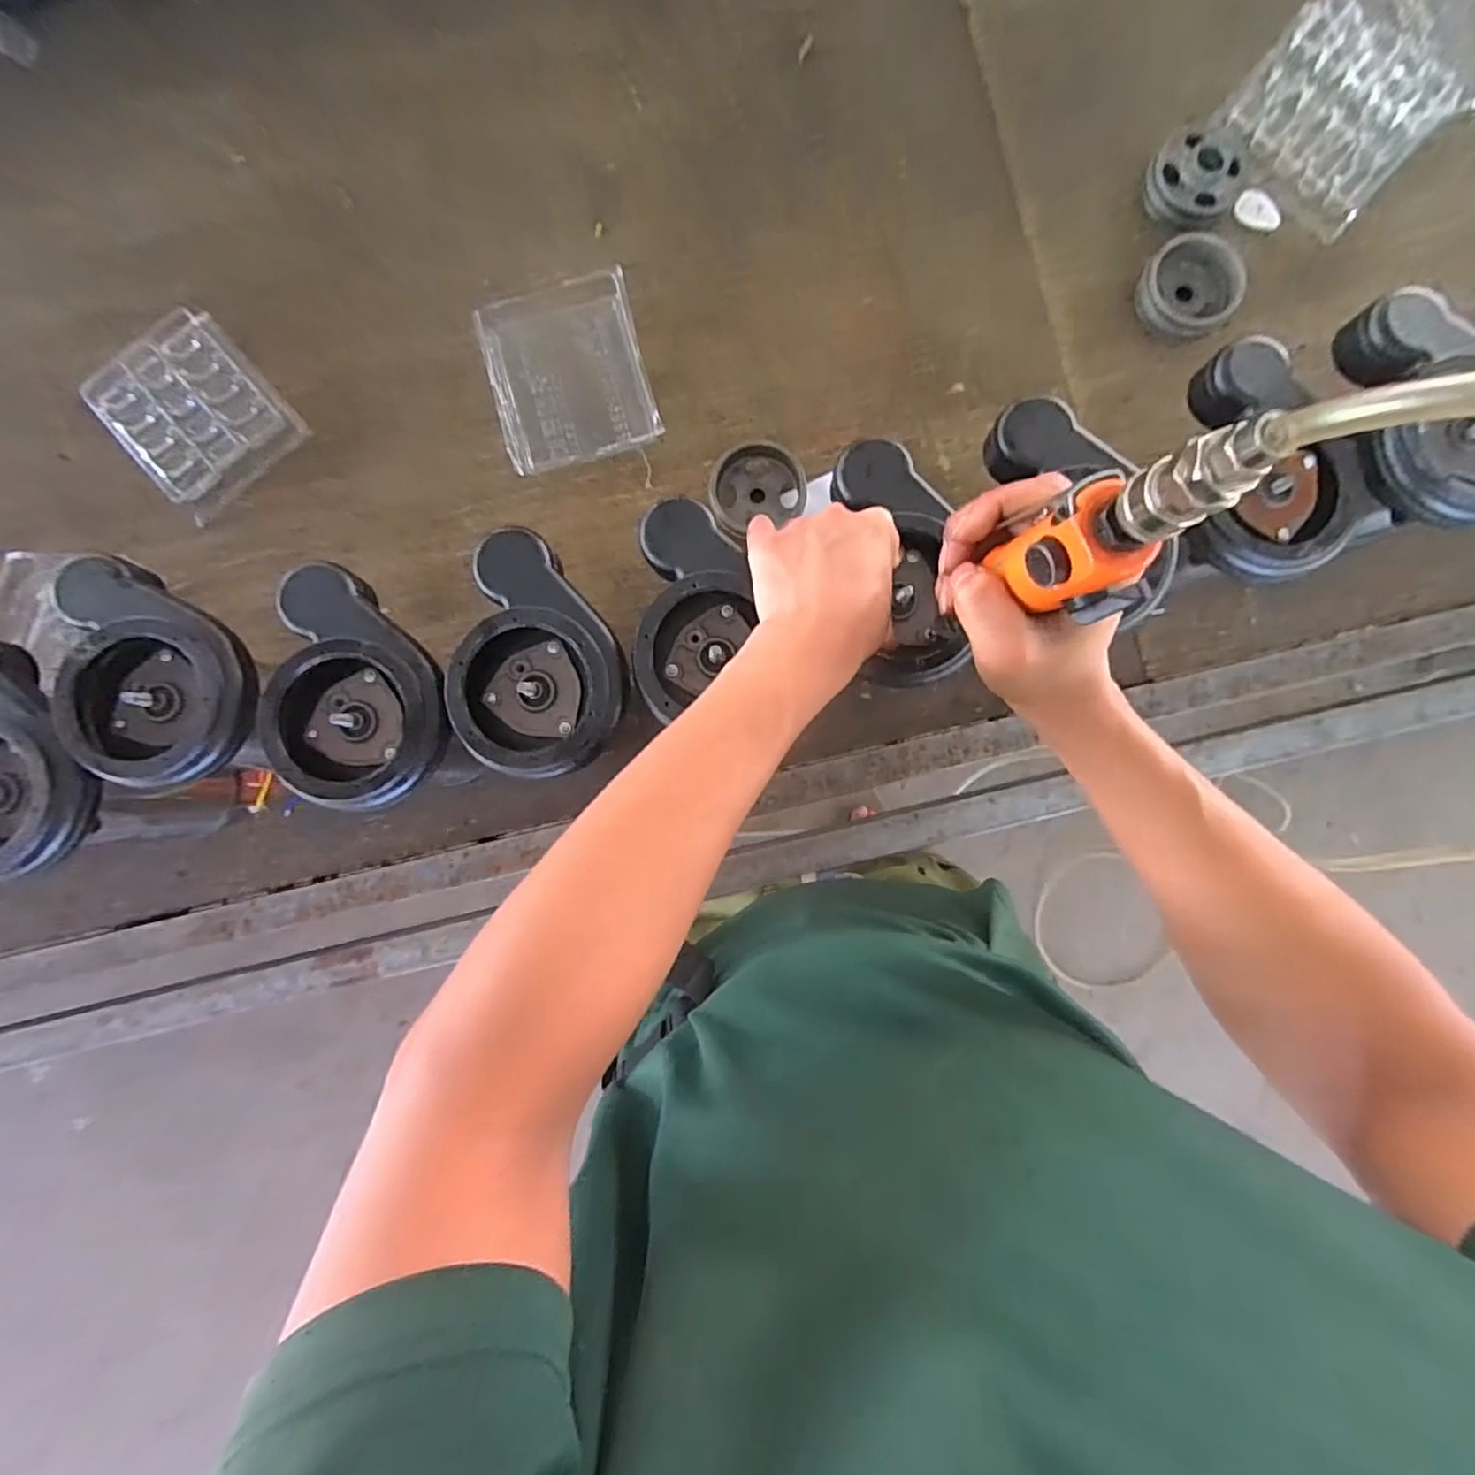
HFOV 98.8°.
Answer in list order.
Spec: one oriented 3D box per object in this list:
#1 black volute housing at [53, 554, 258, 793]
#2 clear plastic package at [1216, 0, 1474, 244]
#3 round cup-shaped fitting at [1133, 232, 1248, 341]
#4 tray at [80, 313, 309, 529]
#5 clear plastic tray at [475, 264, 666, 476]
[{"bbox_3d":[-0.403,-0.046,0.443,0.112,0.041,0.159,-3,87,0],"label":"black volute housing"},{"bbox_3d":[0.631,-0.647,0.617,0.201,0.036,0.318,41,88,3],"label":"clear plastic package"},{"bbox_3d":[0.435,-0.433,0.605,0.095,0.039,0.091,-30,87,-1],"label":"round cup-shaped fitting"},{"bbox_3d":[-0.522,-0.312,0.609,0.138,0.017,0.163,-43,87,-2],"label":"tray"},{"bbox_3d":[-0.162,-0.349,0.608,0.143,0.025,0.174,-14,87,0],"label":"clear plastic tray"}]

